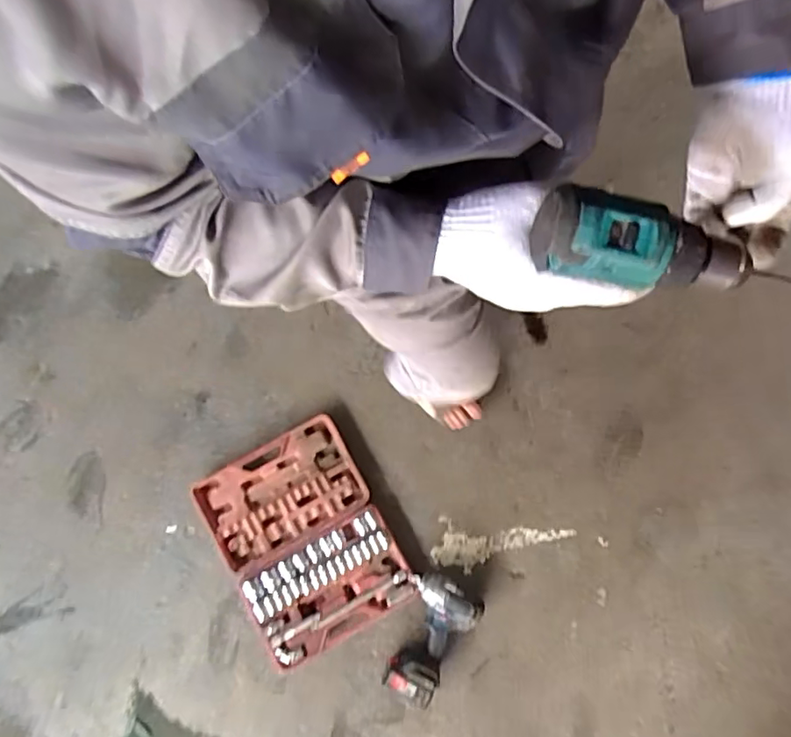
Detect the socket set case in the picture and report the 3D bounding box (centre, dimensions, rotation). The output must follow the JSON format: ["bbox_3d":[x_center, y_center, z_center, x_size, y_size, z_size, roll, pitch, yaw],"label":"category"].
[{"bbox_3d":[-0.217,0.408,1.366,0.372,0.038,0.485,-28,80,-5],"label":"socket set case"}]

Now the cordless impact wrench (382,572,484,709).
[{"bbox_3d":[0.084,0.624,1.302,0.171,0.079,0.282,16,79,3],"label":"cordless impact wrench"}]

